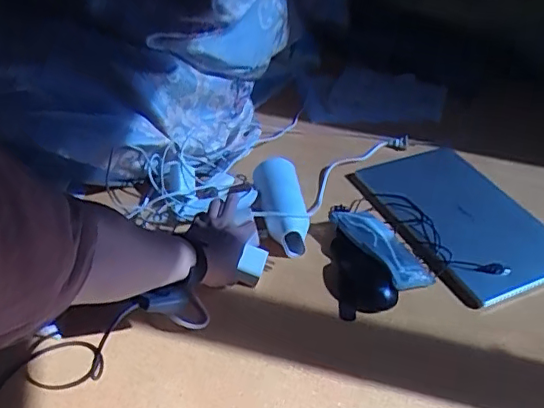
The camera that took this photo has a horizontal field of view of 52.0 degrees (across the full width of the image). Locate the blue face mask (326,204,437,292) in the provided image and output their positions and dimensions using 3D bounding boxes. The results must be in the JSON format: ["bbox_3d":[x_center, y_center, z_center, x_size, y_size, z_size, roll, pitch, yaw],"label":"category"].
[{"bbox_3d":[0.175,0.057,0.937,0.091,0.037,0.223,-14,42,-22],"label":"blue face mask"}]

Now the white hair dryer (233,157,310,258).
[{"bbox_3d":[0.016,0.001,0.971,0.076,0.070,0.190,-2,39,-9],"label":"white hair dryer"}]

